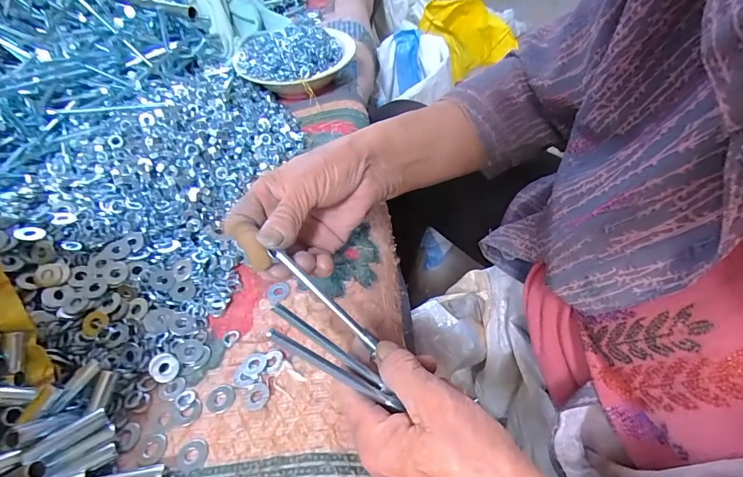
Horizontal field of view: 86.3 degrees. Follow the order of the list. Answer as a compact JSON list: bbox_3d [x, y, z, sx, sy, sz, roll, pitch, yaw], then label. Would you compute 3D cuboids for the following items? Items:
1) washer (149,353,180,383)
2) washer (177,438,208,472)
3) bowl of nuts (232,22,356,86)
[{"bbox_3d":[-0.150,0.092,0.286,0.021,0.004,0.019,22,51,24],"label":"washer"},{"bbox_3d":[-0.112,0.134,0.247,0.018,0.004,0.018,-8,45,-3],"label":"washer"},{"bbox_3d":[-0.107,-0.257,0.572,0.172,0.050,0.151,-12,46,-8],"label":"bowl of nuts"}]

